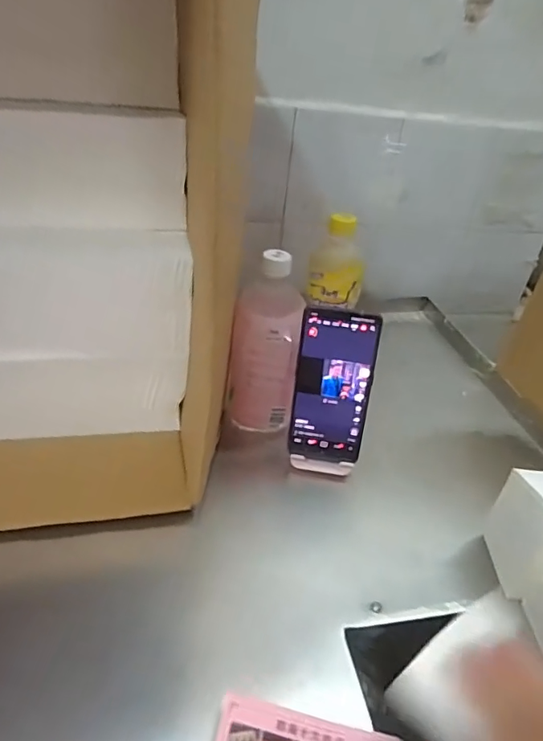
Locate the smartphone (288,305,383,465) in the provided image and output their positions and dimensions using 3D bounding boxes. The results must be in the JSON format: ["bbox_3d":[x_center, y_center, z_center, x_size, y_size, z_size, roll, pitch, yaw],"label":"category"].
[{"bbox_3d":[0.062,0.019,0.500,0.075,0.163,0.004,9,20,6],"label":"smartphone"}]

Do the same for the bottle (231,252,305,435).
[{"bbox_3d":[-0.006,-0.023,0.533,0.073,0.190,0.064,2,35,-5],"label":"bottle"}]

